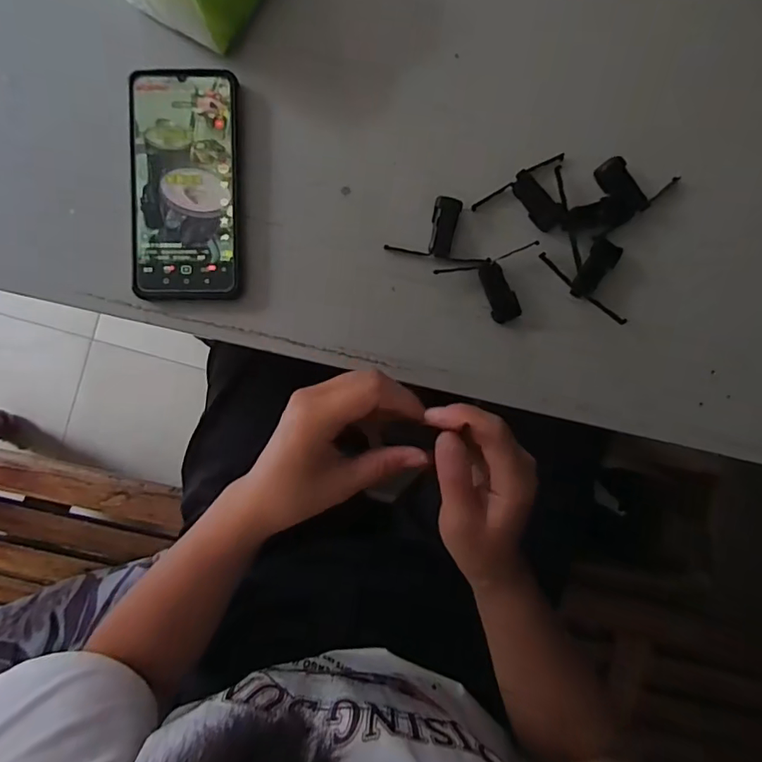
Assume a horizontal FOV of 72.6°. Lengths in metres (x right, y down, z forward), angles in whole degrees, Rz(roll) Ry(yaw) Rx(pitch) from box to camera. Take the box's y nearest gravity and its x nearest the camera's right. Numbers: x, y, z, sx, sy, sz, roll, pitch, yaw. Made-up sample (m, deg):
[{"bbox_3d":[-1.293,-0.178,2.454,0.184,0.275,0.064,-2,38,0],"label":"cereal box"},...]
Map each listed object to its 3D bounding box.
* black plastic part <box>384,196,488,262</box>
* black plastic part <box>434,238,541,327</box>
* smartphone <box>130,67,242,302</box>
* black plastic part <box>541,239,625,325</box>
[{"bbox_3d":[0.047,-0.117,0.400,0.078,0.013,0.045,11,90,-2],"label":"black plastic part"},{"bbox_3d":[0.087,-0.070,0.399,0.076,0.013,0.051,-16,91,-2],"label":"black plastic part"},{"bbox_3d":[-0.145,-0.146,0.391,0.077,0.016,0.168,0,90,-2],"label":"smartphone"},{"bbox_3d":[0.167,-0.088,0.405,0.080,0.009,0.050,33,89,-2],"label":"black plastic part"}]

